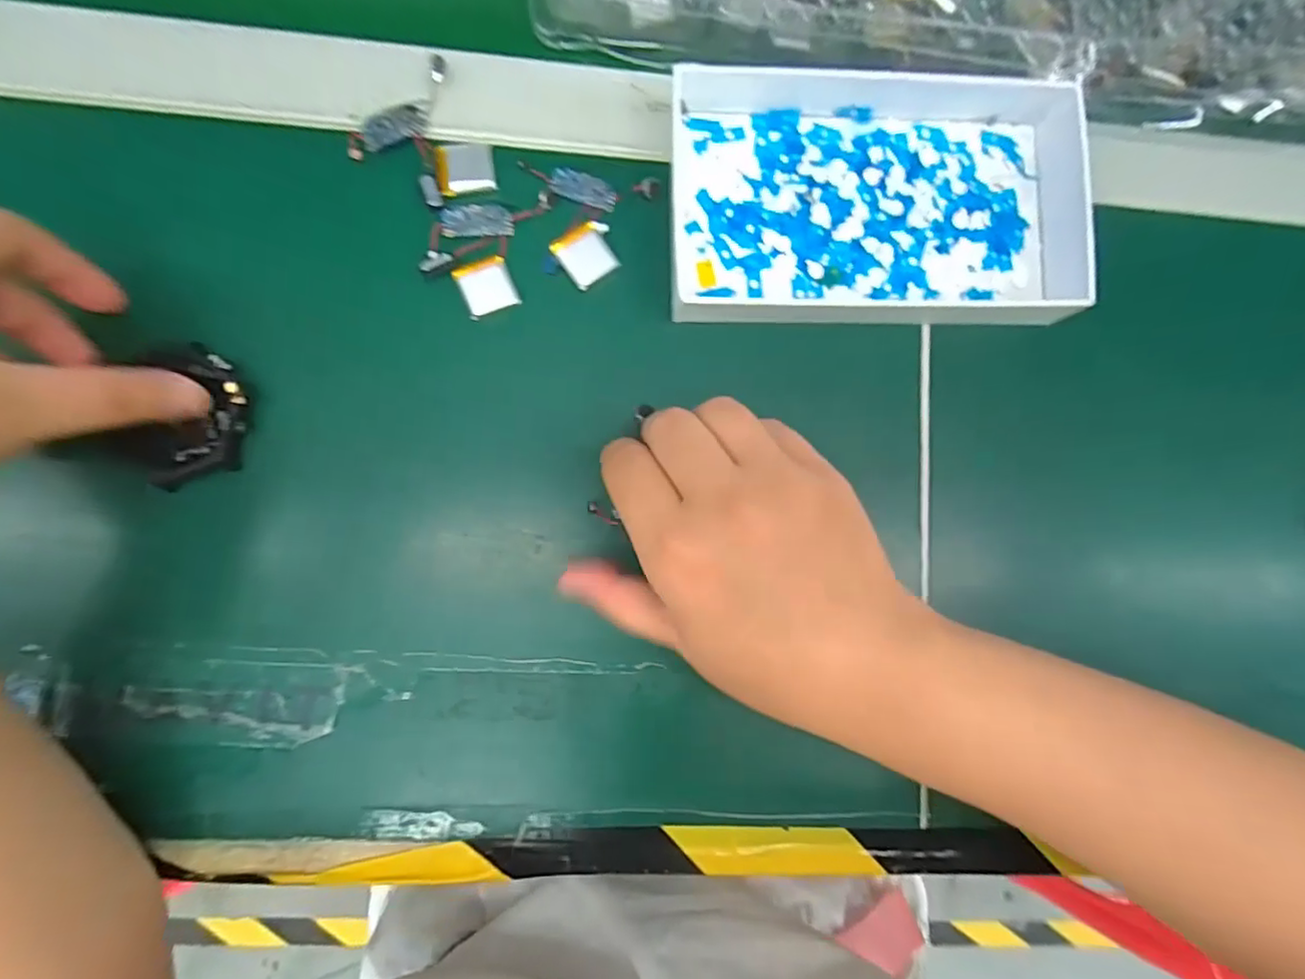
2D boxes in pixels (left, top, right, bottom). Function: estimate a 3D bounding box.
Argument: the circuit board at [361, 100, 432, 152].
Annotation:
[{"bbox_3d":[-0.108,-0.156,0.255,0.032,0.004,0.013,-27,87,-7],"label":"circuit board"}]

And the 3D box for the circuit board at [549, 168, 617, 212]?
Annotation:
[{"bbox_3d":[-0.030,-0.131,0.262,0.029,0.004,0.013,21,83,-3],"label":"circuit board"}]

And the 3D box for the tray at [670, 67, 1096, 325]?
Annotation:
[{"bbox_3d":[0.098,-0.129,0.261,0.177,0.028,0.106,0,84,-5],"label":"tray"}]

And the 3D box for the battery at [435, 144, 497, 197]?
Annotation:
[{"bbox_3d":[-0.080,-0.137,0.256,0.023,0.004,0.022,-8,85,-6],"label":"battery"}]

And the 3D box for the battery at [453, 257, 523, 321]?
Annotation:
[{"bbox_3d":[-0.070,-0.085,0.251,0.022,0.004,0.022,-24,87,-7],"label":"battery"}]

